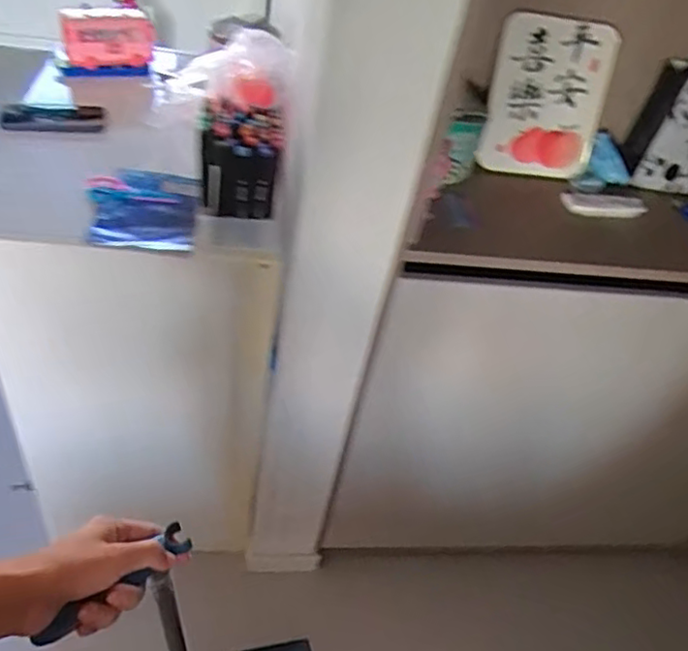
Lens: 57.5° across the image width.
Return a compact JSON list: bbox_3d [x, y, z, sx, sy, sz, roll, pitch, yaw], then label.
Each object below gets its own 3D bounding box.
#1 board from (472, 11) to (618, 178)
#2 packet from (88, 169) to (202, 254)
[{"bbox_3d":[0.332,-0.363,1.009,0.209,0.236,0.021,2,26,-10],"label":"board"},{"bbox_3d":[-0.285,-0.175,0.904,0.152,0.023,0.210,-4,42,-9],"label":"packet"}]

